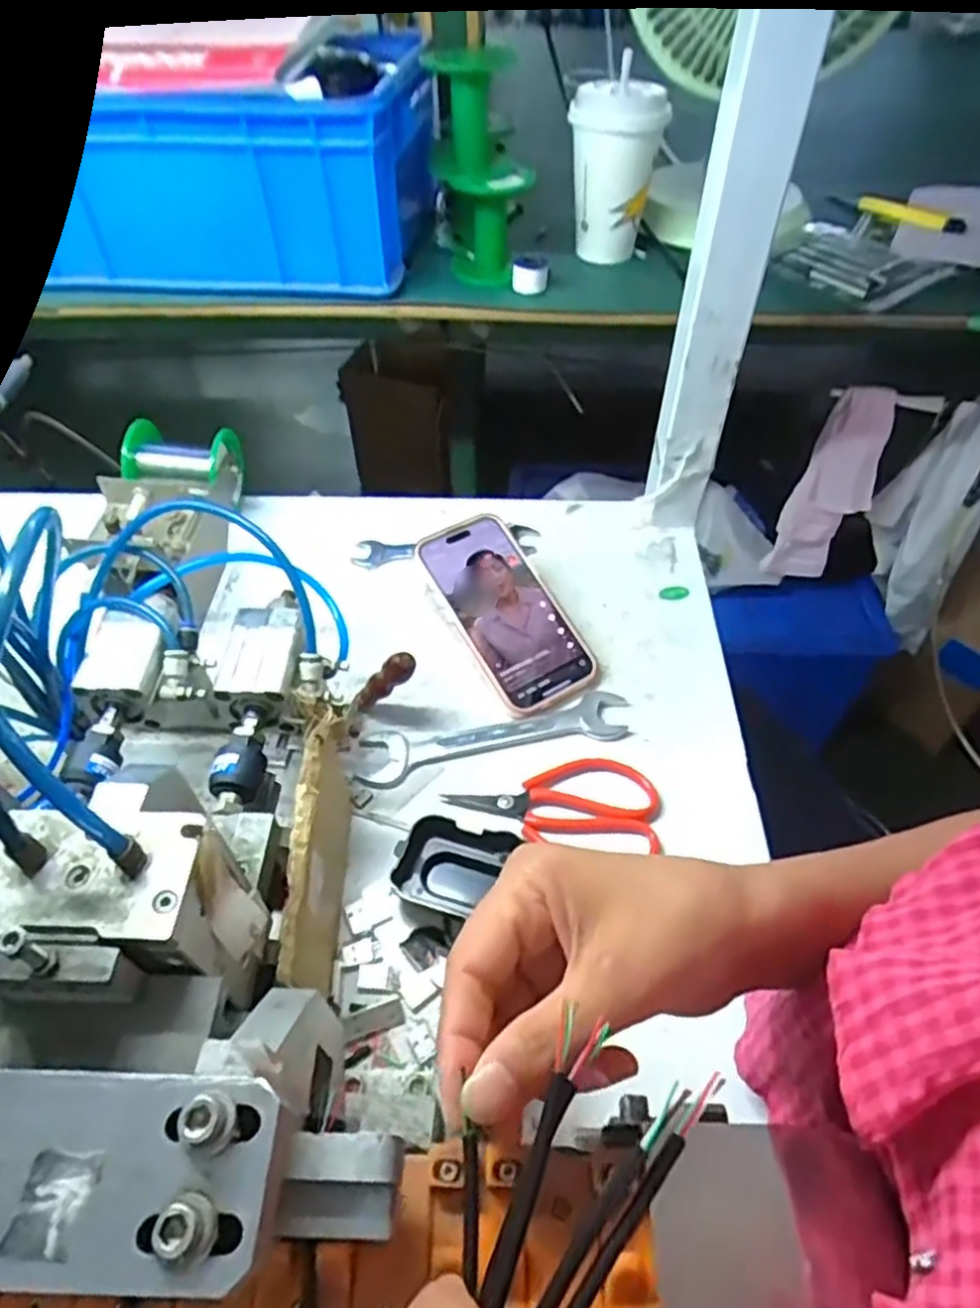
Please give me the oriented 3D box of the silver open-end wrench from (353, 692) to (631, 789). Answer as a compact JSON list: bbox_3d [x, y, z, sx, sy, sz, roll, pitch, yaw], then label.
[{"bbox_3d":[0.004,0.054,0.481,0.176,0.008,0.037,-10,51,-8],"label":"silver open-end wrench"}]

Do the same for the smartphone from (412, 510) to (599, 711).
[{"bbox_3d":[0.009,-0.033,0.514,0.076,0.008,0.152,-27,74,-18],"label":"smartphone"}]

